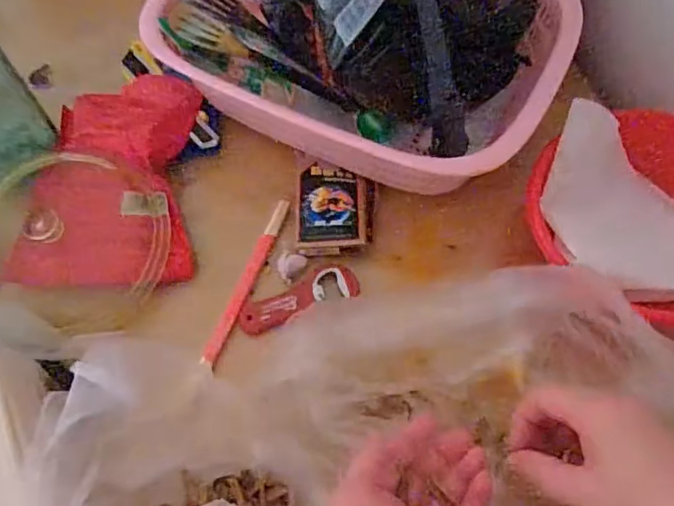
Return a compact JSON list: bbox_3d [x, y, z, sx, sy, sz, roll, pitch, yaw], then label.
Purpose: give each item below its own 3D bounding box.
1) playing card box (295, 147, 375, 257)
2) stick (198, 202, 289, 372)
[{"bbox_3d":[-0.001,-0.042,0.490,0.065,0.019,0.090,-2,64,1],"label":"playing card box"},{"bbox_3d":[-0.074,0.022,0.473,0.014,0.005,0.153,18,66,11],"label":"stick"}]

